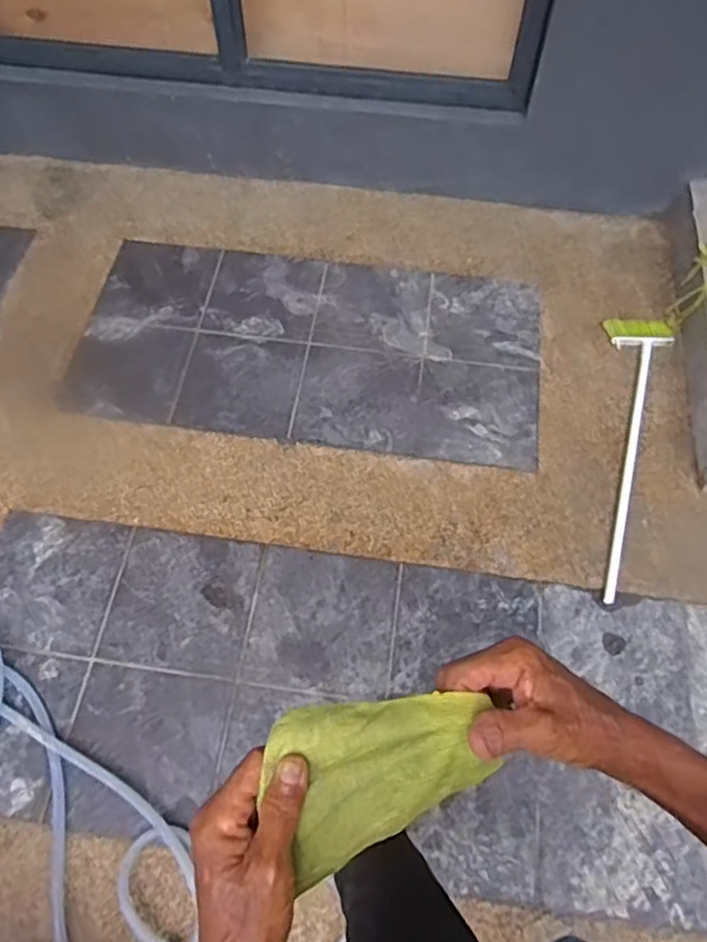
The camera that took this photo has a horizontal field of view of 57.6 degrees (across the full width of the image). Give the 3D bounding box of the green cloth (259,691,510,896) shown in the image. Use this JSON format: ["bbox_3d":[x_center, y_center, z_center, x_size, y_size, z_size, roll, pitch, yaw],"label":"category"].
[{"bbox_3d":[0.020,0.191,0.416,0.137,0.027,0.096,-18,92,-2],"label":"green cloth"}]

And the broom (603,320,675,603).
[{"bbox_3d":[0.654,-0.059,1.548,0.154,0.037,0.776,15,62,8],"label":"broom"}]

